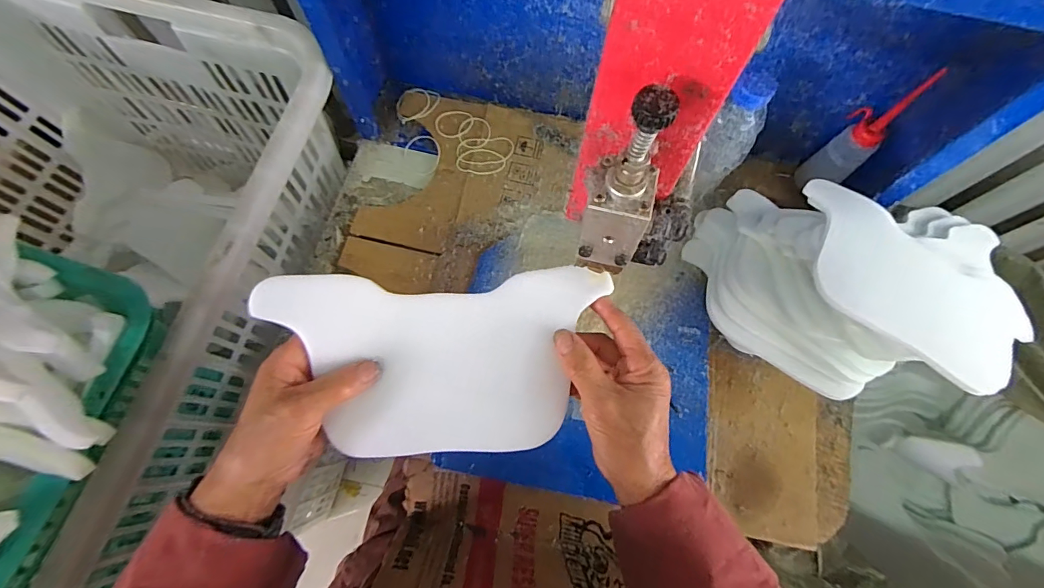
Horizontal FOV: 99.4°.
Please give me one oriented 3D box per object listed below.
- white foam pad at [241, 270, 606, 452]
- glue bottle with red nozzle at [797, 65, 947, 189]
[{"bbox_3d":[-0.057,0.049,0.328,0.237,0.052,0.127,-4,72,-3],"label":"white foam pad"},{"bbox_3d":[0.406,-0.185,0.532,0.050,0.169,0.040,33,74,8],"label":"glue bottle with red nozzle"}]

